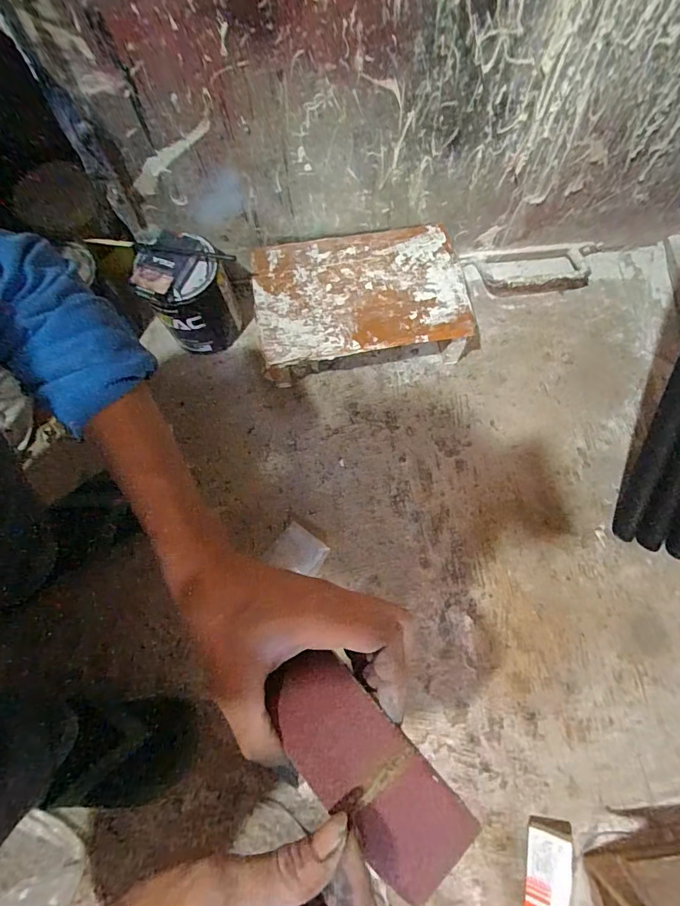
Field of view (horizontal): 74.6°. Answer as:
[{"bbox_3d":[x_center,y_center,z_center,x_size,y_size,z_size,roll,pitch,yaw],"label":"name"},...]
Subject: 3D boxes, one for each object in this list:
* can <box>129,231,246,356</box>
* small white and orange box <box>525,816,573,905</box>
[{"bbox_3d":[-0.201,-0.206,0.609,0.107,0.154,0.098,-39,74,-11],"label":"can"},{"bbox_3d":[0.204,0.429,0.437,0.047,0.034,0.106,11,72,6],"label":"small white and orange box"}]

